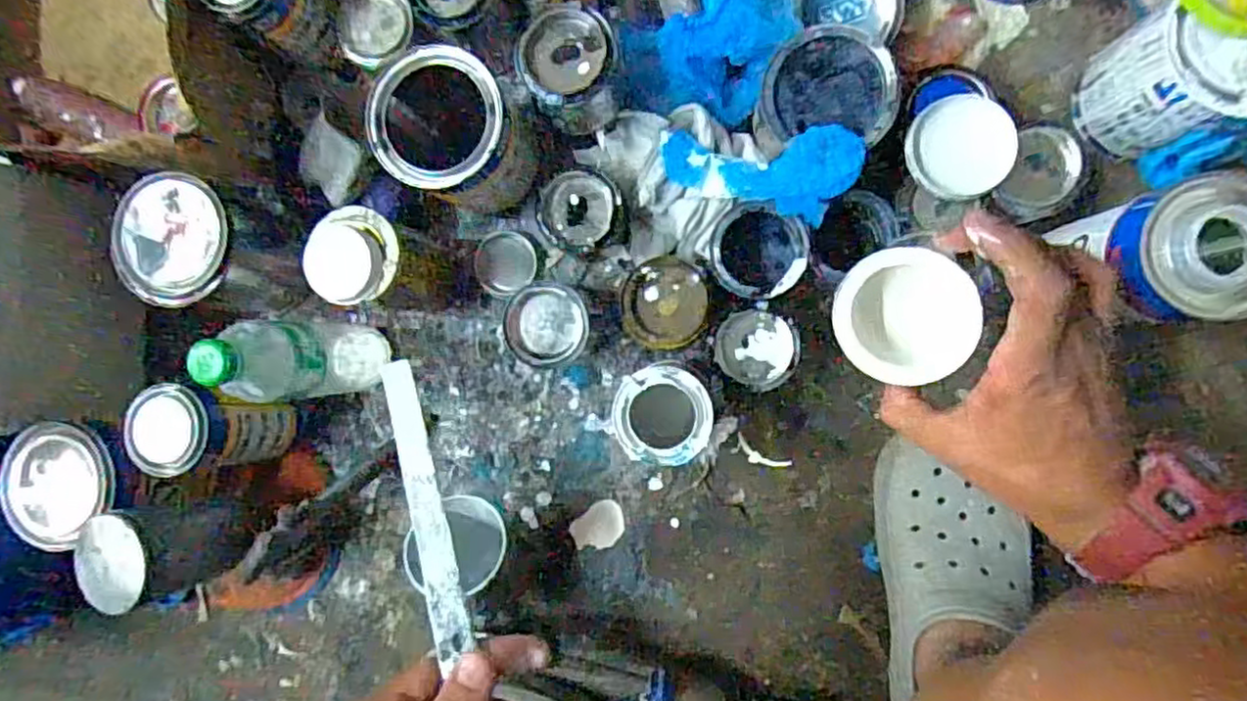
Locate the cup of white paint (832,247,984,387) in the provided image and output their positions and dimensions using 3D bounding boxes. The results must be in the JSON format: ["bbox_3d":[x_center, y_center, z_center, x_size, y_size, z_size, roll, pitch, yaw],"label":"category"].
[{"bbox_3d":[0.160,-0.023,0.398,0.072,0.074,0.077,6,108,19],"label":"cup of white paint"}]

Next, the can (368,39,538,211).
[{"bbox_3d":[-0.136,-0.176,0.577,0.096,0.125,0.102,0,90,7],"label":"can"}]

